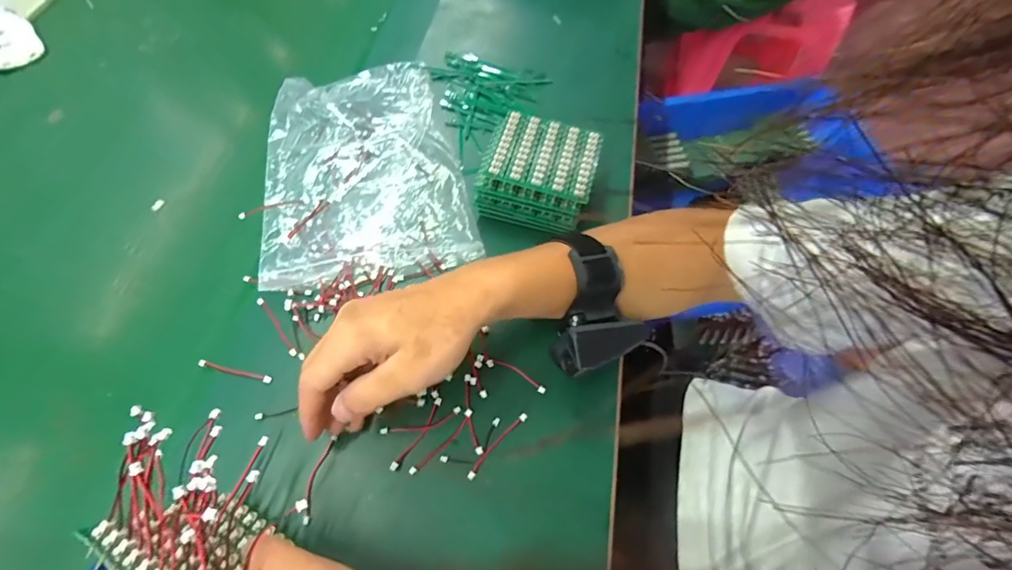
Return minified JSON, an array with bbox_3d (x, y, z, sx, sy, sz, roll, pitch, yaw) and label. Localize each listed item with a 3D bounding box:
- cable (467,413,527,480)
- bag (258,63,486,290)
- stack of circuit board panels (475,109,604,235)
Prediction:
[{"bbox_3d":[-0.006,0.111,0.321,0.006,0.004,0.058,38,67,17],"label":"cable"},{"bbox_3d":[-0.131,-0.112,0.423,0.167,0.016,0.238,-11,62,-8],"label":"bag"},{"bbox_3d":[0.027,-0.099,0.404,0.098,0.048,0.086,14,62,6],"label":"stack of circuit board panels"}]

